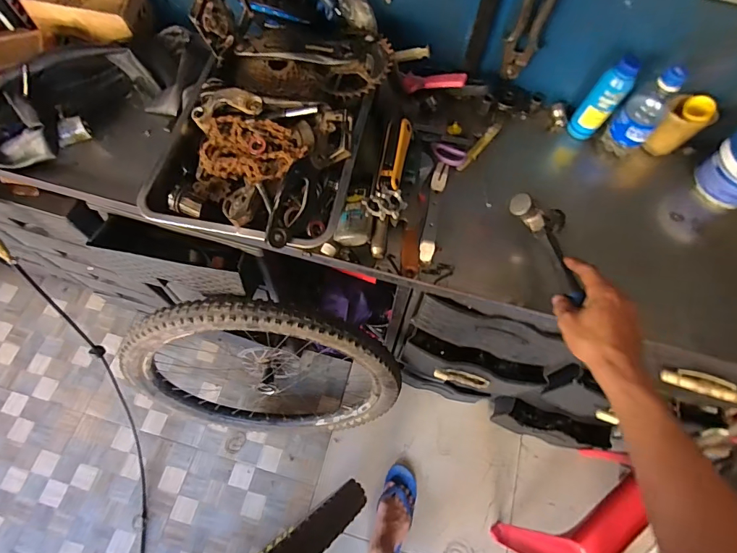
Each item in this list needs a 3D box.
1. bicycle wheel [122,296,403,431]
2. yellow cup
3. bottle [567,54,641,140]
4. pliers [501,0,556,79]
[{"bbox_3d":[-0.258,0.260,1.045,0.651,0.684,0.061,24,46,-25],"label":"bicycle wheel"},{"bbox_3d":[0.527,-0.255,0.709,0.066,0.103,0.065,-36,72,-16],"label":"yellow cup"},{"bbox_3d":[0.402,-0.303,0.704,0.052,0.150,0.052,40,71,14],"label":"bottle"},{"bbox_3d":[0.257,-0.400,0.654,0.047,0.184,0.023,19,67,6],"label":"pliers"}]

